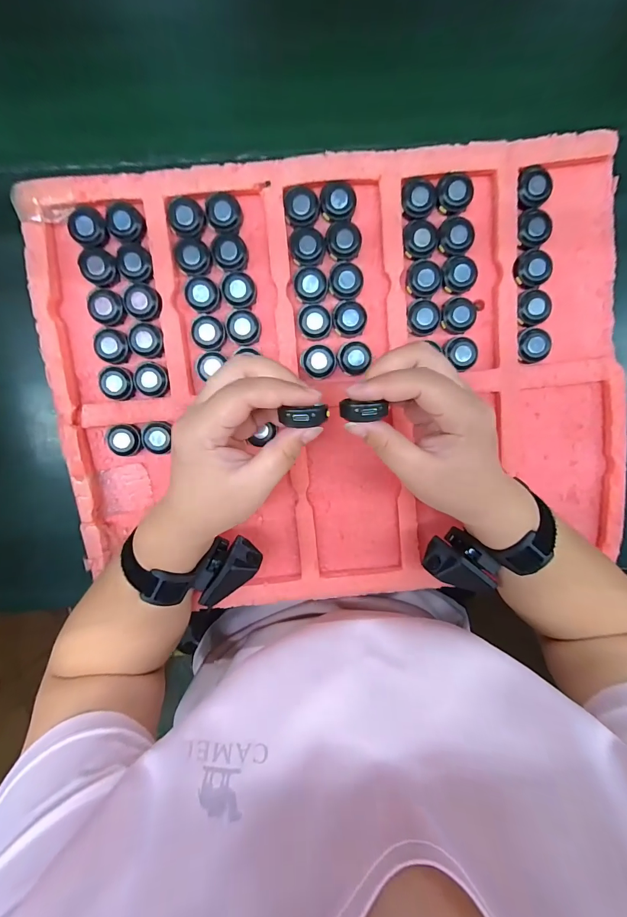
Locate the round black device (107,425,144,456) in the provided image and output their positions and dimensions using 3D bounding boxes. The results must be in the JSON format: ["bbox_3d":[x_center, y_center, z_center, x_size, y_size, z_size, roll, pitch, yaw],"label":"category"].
[{"bbox_3d":[-0.168,-0.017,0.323,0.026,0.009,0.028,-35,95,2],"label":"round black device"}]

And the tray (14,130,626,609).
[{"bbox_3d":[0.027,-0.060,0.331,0.494,0.023,0.375,-5,99,-2],"label":"tray"}]

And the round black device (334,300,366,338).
[{"bbox_3d":[0.032,-0.122,0.317,0.029,0.006,0.030,0,99,-2],"label":"round black device"}]

